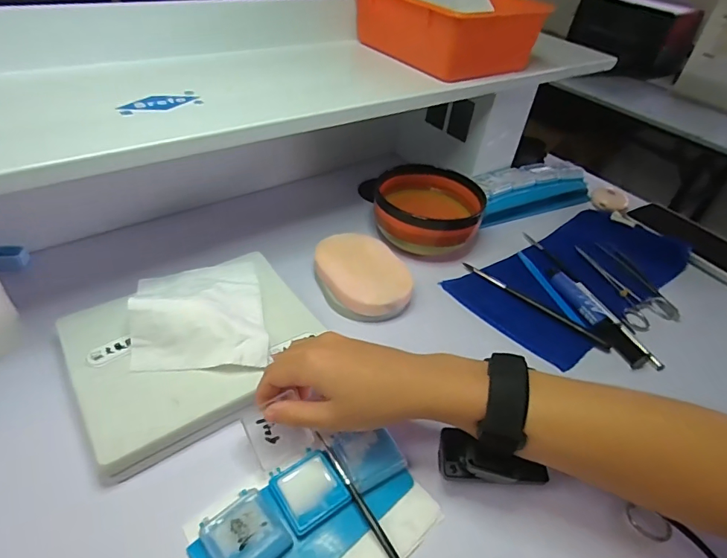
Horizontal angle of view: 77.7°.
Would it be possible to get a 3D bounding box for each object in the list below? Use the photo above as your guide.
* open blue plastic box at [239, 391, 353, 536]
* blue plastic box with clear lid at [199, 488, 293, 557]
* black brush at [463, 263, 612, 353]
[{"bbox_3d":[-0.047,0.120,0.305,0.042,0.024,0.083,-20,46,-29],"label":"open blue plastic box"},{"bbox_3d":[-0.071,0.155,0.272,0.040,0.013,0.043,-29,53,-34],"label":"blue plastic box with clear lid"},{"bbox_3d":[0.175,0.023,0.466,0.163,0.004,0.014,32,45,28],"label":"black brush"}]

